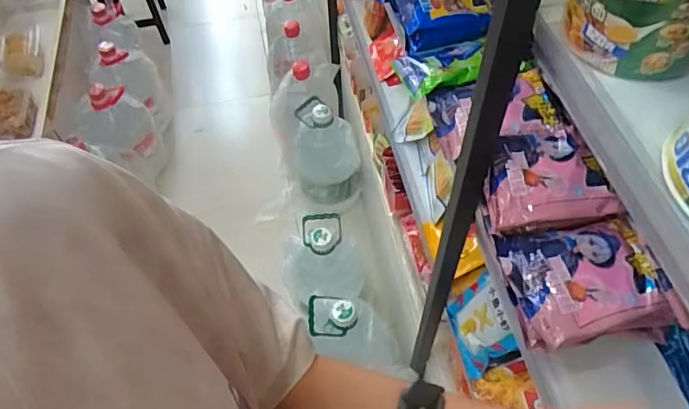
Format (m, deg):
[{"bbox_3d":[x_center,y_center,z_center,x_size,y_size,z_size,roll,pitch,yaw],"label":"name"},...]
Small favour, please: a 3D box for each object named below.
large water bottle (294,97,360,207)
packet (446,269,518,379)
[{"bbox_3d":[-0.064,-0.176,1.834,0.211,0.342,0.222,-8,55,-3],"label":"large water bottle"},{"bbox_3d":[0.218,0.190,0.847,0.051,0.160,0.131,-12,56,-6],"label":"packet"}]

